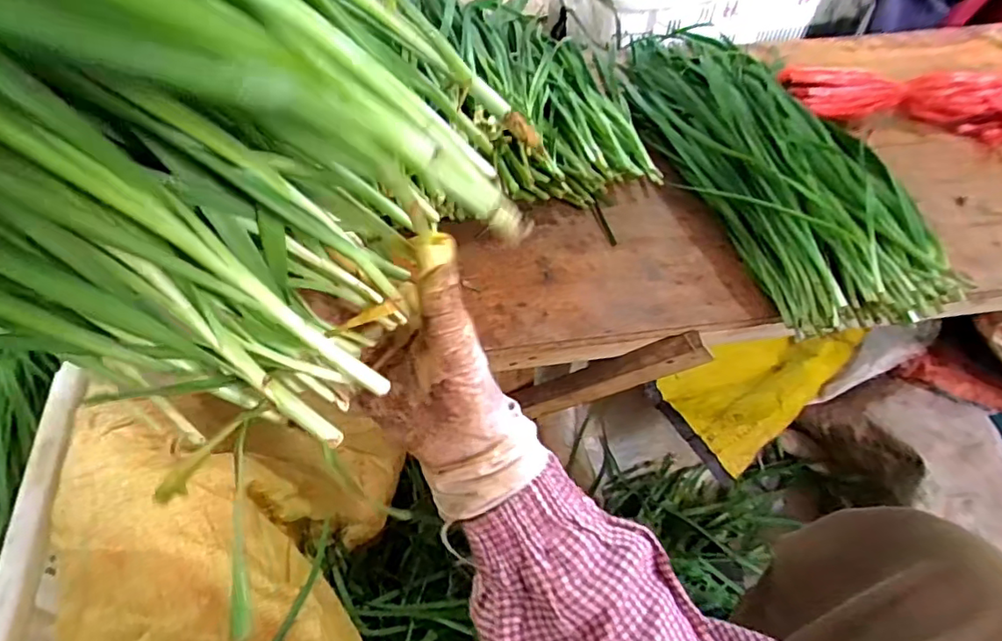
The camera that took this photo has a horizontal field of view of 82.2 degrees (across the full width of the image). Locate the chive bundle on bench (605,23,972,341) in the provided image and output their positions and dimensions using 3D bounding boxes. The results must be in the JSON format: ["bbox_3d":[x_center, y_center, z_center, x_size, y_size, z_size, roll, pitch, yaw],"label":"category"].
[{"bbox_3d":[0.258,-0.192,0.595,0.162,0.057,0.488,-11,54,-8],"label":"chive bundle on bench"}]

